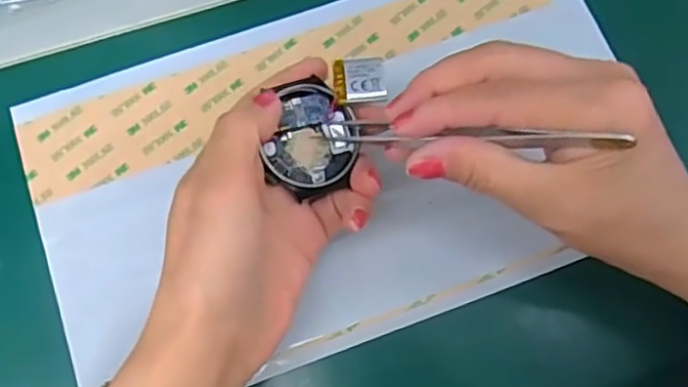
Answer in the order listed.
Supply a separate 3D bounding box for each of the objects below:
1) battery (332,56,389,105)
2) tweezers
[{"bbox_3d":[0.007,-0.049,0.279,0.021,0.004,0.021,-7,73,-2],"label":"battery"},{"bbox_3d":[0.044,-0.022,0.248,0.120,0.011,0.014,7,71,40],"label":"tweezers"}]

